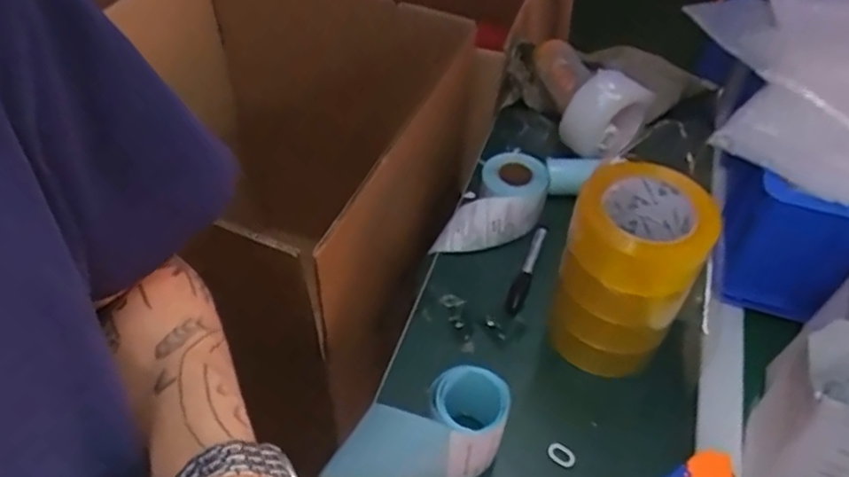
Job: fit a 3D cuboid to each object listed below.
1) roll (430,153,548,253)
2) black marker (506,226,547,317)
[{"bbox_3d":[0.081,-0.038,0.759,0.096,0.061,0.138,32,54,22],"label":"roll"},{"bbox_3d":[0.115,0.037,0.730,0.018,0.014,0.114,19,63,13],"label":"black marker"}]

